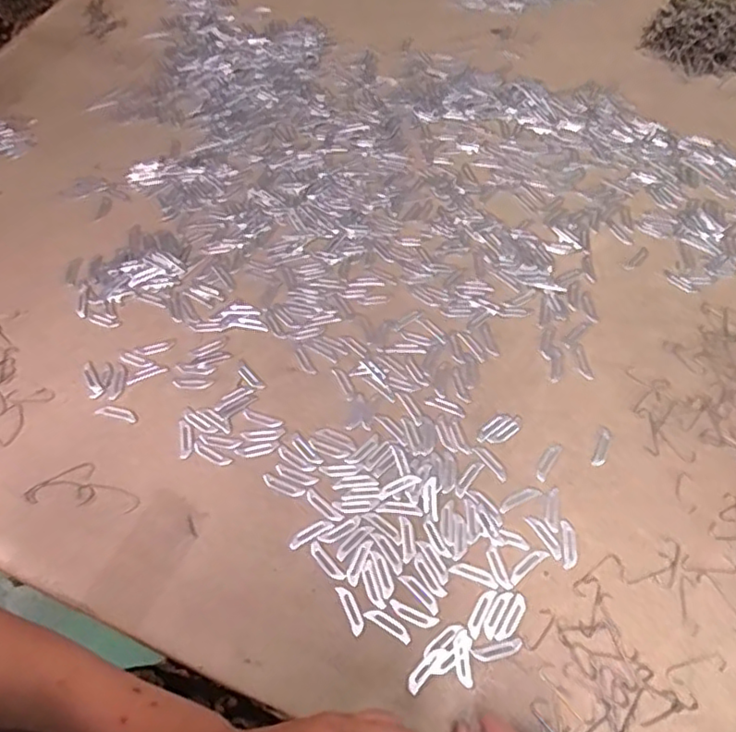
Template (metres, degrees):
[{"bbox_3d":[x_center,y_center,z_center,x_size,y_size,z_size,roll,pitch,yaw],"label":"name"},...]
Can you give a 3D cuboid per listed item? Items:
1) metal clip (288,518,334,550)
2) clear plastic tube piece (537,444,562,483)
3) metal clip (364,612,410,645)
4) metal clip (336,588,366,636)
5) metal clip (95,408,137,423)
[{"bbox_3d":[-0.043,0.126,0.452,0.036,0.004,0.010,-26,61,-14],"label":"metal clip"},{"bbox_3d":[0.145,0.077,0.482,0.010,0.004,0.037,30,63,18],"label":"clear plastic tube piece"},{"bbox_3d":[0.015,0.180,0.417,0.034,0.004,0.010,27,63,16],"label":"metal clip"},{"bbox_3d":[-0.012,0.173,0.424,0.010,0.004,0.034,-21,60,-12],"label":"metal clip"},{"bbox_3d":[-0.212,0.040,0.506,0.036,0.004,0.009,13,59,9],"label":"metal clip"}]

